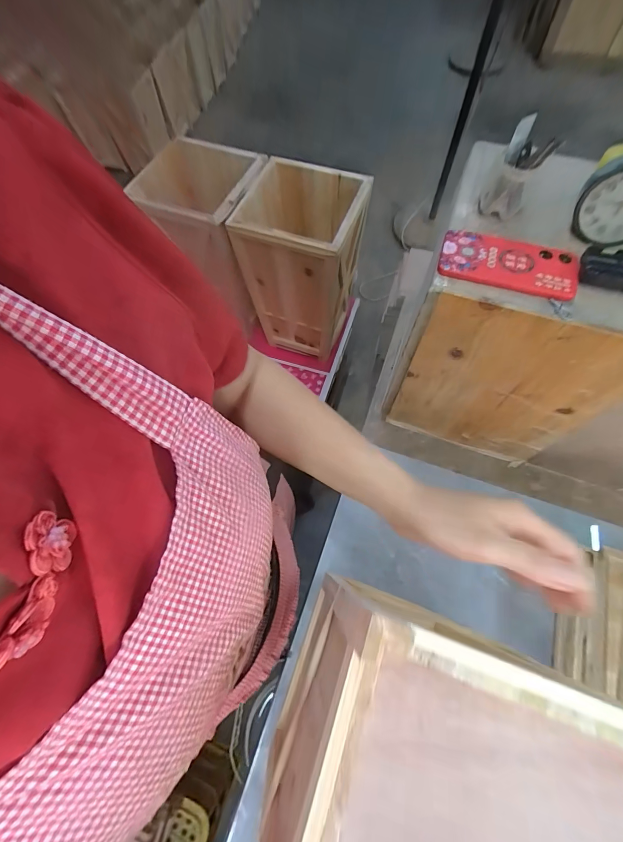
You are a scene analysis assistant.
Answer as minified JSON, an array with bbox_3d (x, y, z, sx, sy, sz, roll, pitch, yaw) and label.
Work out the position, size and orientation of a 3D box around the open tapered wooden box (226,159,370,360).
[{"bbox_3d":[-0.017,-0.403,0.955,0.282,0.426,0.241,17,67,10],"label":"open tapered wooden box"}]

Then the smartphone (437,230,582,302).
[{"bbox_3d":[0.251,-0.202,0.448,0.167,0.014,0.074,17,78,9],"label":"smartphone"}]

